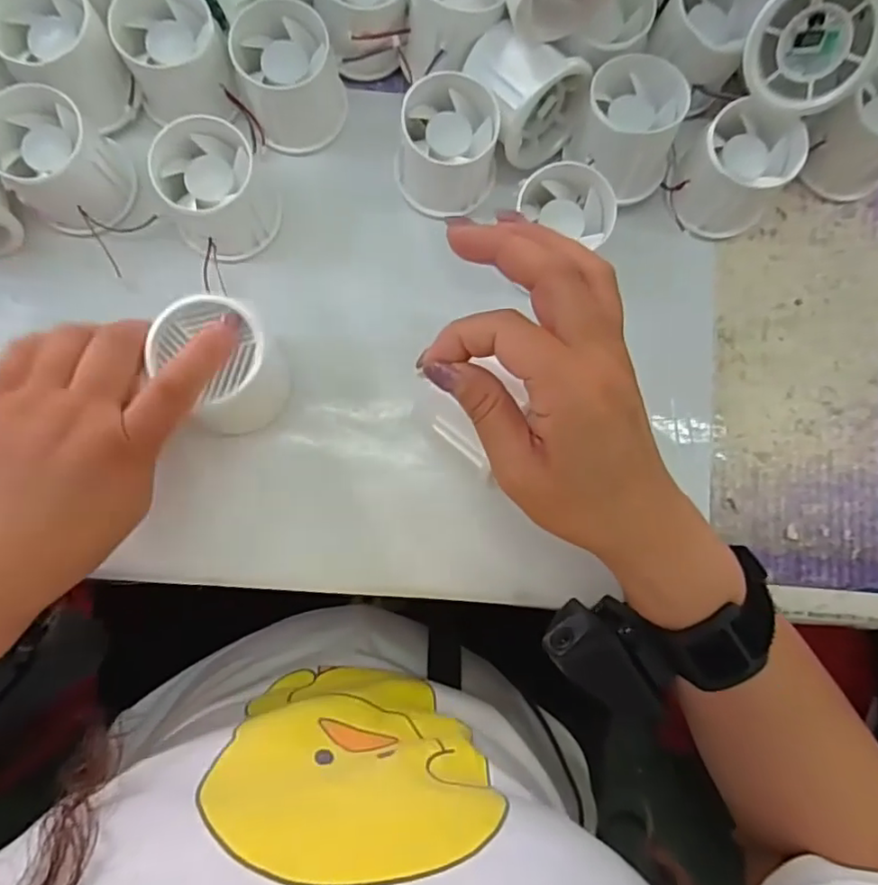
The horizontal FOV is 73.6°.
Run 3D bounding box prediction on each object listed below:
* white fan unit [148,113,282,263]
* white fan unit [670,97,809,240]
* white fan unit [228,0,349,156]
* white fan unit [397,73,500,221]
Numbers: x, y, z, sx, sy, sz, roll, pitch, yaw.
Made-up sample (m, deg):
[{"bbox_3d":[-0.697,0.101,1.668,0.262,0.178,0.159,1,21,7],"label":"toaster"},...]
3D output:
[{"bbox_3d":[-0.118,-0.134,0.313,0.054,0.046,0.057,0,84,-3],"label":"white fan unit"},{"bbox_3d":[0.163,-0.149,0.325,0.052,0.052,0.055,0,84,-3],"label":"white fan unit"},{"bbox_3d":[-0.081,-0.199,0.322,0.054,0.044,0.056,0,84,-3],"label":"white fan unit"},{"bbox_3d":[0.005,-0.159,0.321,0.054,0.045,0.058,9,84,-2],"label":"white fan unit"}]

